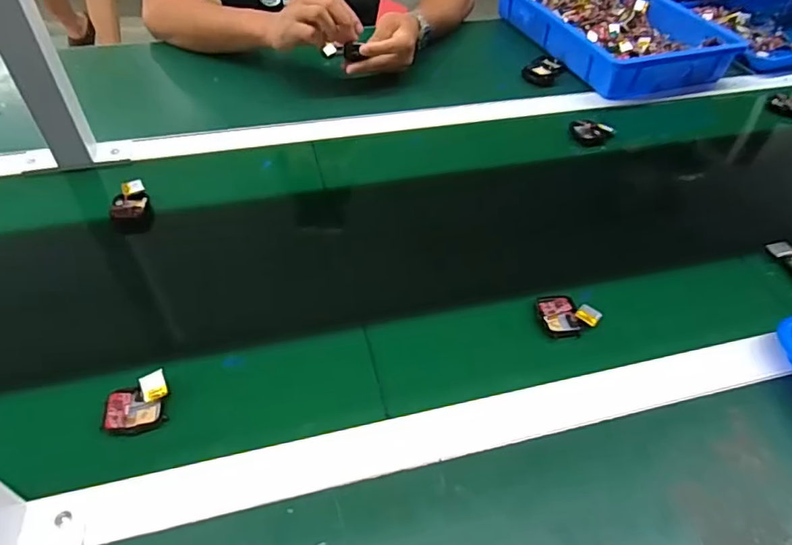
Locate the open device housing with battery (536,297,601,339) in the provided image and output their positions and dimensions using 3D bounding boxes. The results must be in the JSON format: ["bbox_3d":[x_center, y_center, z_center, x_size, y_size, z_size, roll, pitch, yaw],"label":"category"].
[{"bbox_3d":[0.163,0.041,0.496,0.054,0.012,0.043,-1,46,-5],"label":"open device housing with battery"}]

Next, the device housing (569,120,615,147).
[{"bbox_3d":[0.267,-0.193,0.722,0.055,0.019,0.046,21,49,16],"label":"device housing"}]

